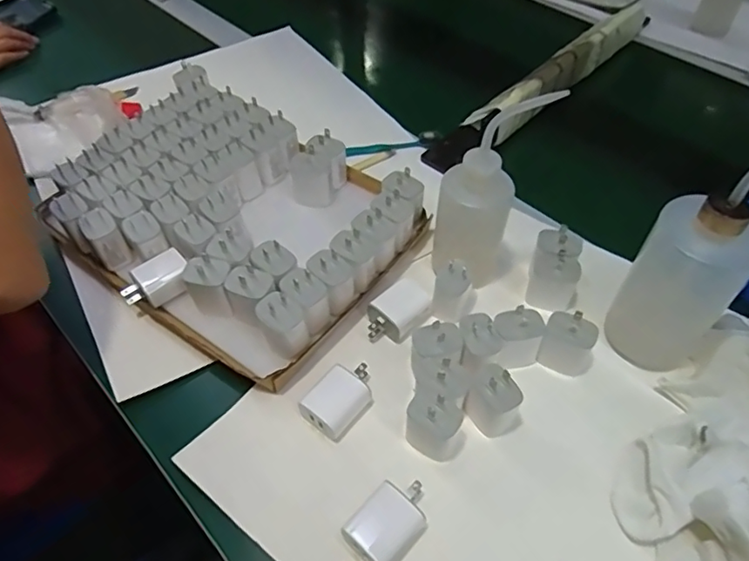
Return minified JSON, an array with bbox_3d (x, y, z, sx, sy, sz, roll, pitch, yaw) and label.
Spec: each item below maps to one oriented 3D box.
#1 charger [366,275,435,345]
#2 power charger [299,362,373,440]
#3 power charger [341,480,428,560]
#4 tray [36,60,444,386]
[{"bbox_3d":[0.021,0.030,0.513,0.062,0.023,0.044,-34,69,-12],"label":"charger"},{"bbox_3d":[-0.028,0.097,0.461,0.037,0.027,0.063,33,60,24],"label":"power charger"},{"bbox_3d":[0.011,0.173,0.397,0.042,0.026,0.060,37,61,26],"label":"power charger"},{"bbox_3d":[-0.151,-0.071,0.571,0.340,0.066,0.253,27,57,22],"label":"tray"}]

